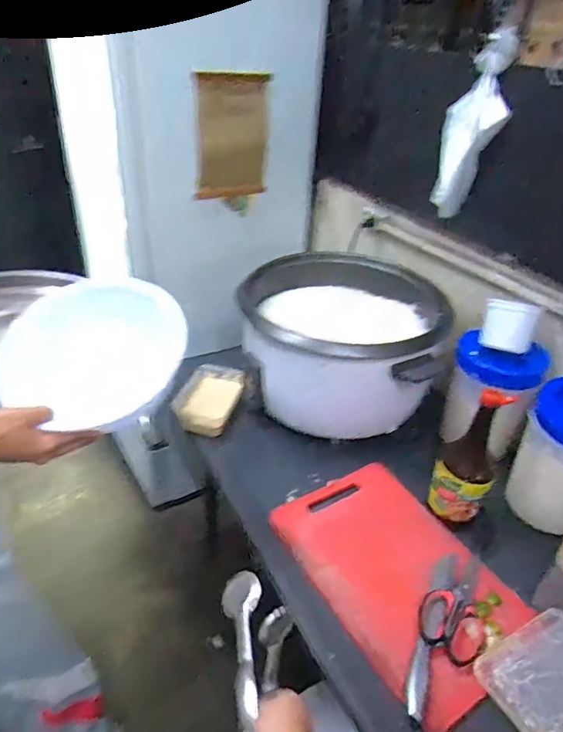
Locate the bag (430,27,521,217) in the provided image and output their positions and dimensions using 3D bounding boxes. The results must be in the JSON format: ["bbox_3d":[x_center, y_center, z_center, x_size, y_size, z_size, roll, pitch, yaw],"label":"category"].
[{"bbox_3d":[0.399,-0.495,1.046,0.094,0.326,0.097,0,35,-9],"label":"bag"}]

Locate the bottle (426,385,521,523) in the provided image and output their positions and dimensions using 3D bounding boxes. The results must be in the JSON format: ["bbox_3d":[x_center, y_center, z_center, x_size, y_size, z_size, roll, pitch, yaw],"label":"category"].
[{"bbox_3d":[0.324,0.149,0.855,0.093,0.264,0.082,21,37,20],"label":"bottle"}]

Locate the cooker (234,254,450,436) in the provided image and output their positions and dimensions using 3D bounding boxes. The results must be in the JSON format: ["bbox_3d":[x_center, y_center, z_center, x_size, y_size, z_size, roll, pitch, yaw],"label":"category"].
[{"bbox_3d":[0.132,-0.091,1.162,0.416,0.228,0.467,12,35,9],"label":"cooker"}]

